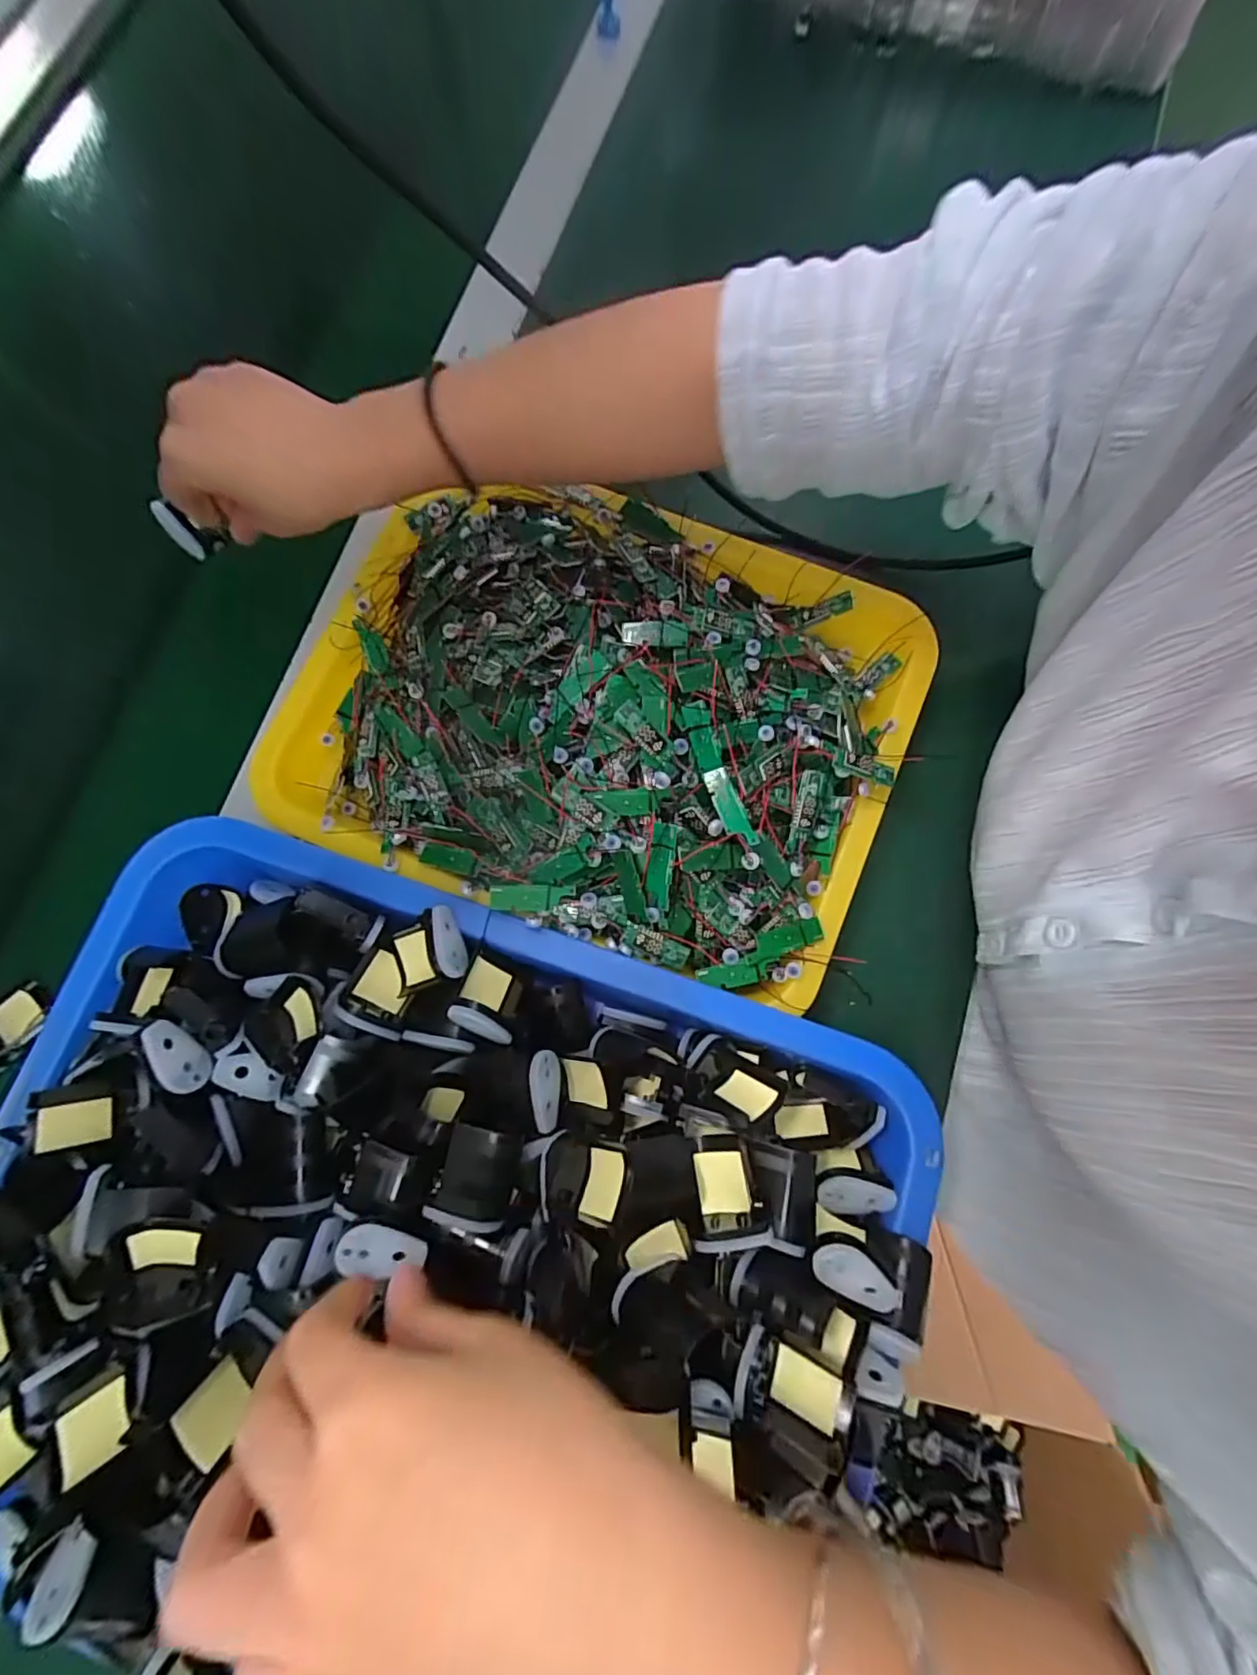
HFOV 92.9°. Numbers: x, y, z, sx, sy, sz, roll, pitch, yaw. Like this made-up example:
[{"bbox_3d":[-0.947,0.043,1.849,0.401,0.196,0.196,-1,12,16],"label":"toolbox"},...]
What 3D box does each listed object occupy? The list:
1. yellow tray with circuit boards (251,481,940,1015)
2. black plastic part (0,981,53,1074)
[{"bbox_3d":[-0.020,-0.076,0.330,0.330,0.061,0.246,18,78,5],"label":"yellow tray with circuit boards"},{"bbox_3d":[-0.352,0.108,0.335,0.041,0.021,0.039,-42,79,-8],"label":"black plastic part"}]

